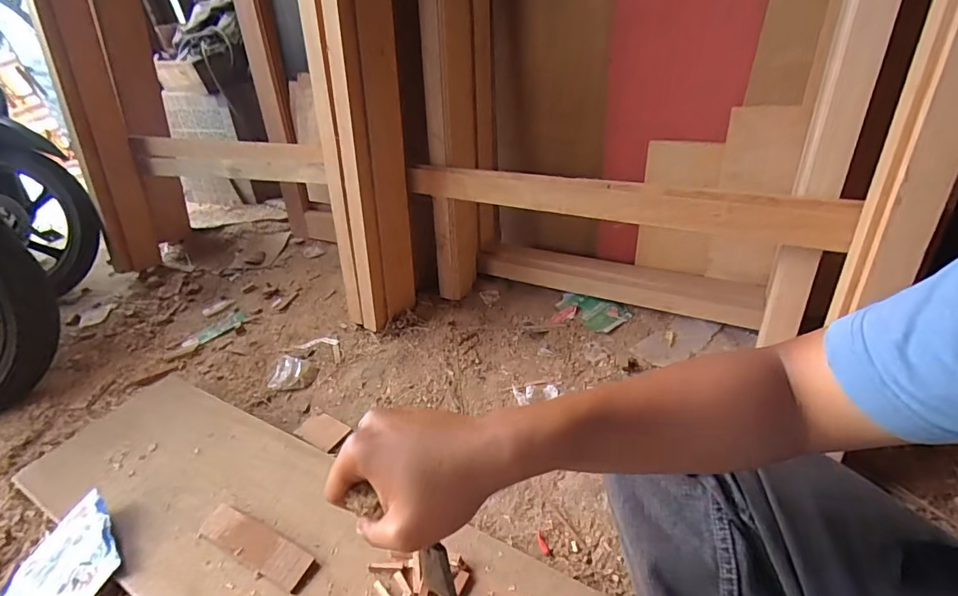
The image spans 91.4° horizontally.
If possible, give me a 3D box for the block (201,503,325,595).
[{"bbox_3d":[-0.301,0.335,0.635,0.197,0.008,0.048,12,38,26],"label":"block"}]

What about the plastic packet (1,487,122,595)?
[{"bbox_3d":[-0.589,0.387,0.658,0.171,0.022,0.171,34,76,36],"label":"plastic packet"}]

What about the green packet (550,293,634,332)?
[{"bbox_3d":[0.253,0.032,1.066,0.164,0.024,0.094,11,38,26],"label":"green packet"}]

